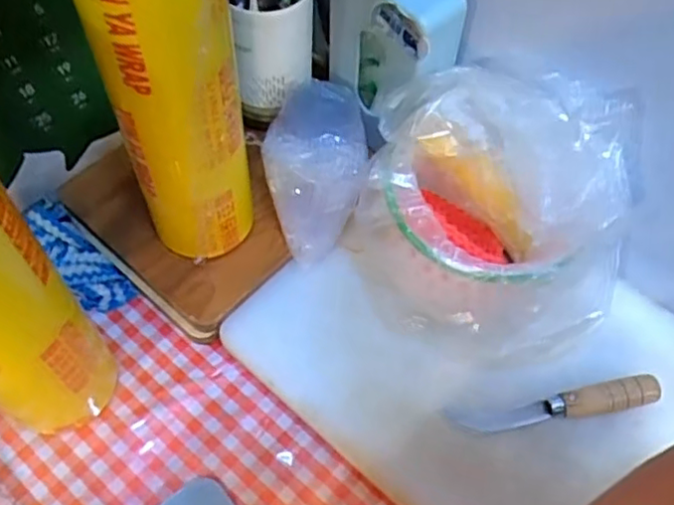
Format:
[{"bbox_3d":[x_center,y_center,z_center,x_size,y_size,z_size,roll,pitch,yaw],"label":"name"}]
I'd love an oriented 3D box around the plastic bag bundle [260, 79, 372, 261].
[{"bbox_3d":[-0.021,-0.079,0.623,0.095,0.084,0.148,4,59,-1],"label":"plastic bag bundle"}]

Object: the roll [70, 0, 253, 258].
[{"bbox_3d":[-0.121,-0.118,0.491,0.090,0.301,0.098,-12,61,-10],"label":"roll"}]

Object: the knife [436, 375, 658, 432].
[{"bbox_3d":[0.186,0.131,0.553,0.180,0.021,0.025,-7,60,-7],"label":"knife"}]

